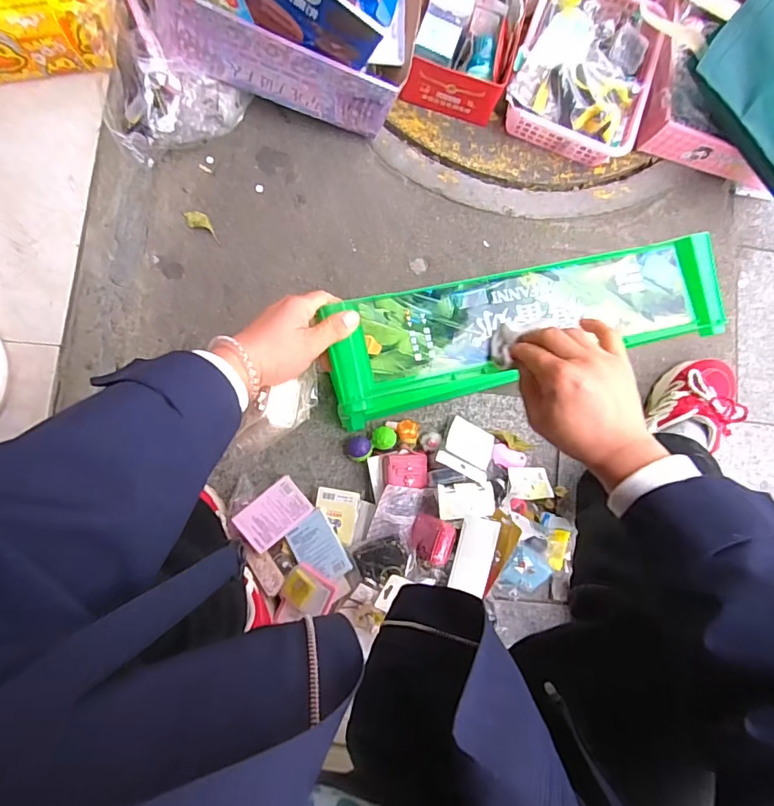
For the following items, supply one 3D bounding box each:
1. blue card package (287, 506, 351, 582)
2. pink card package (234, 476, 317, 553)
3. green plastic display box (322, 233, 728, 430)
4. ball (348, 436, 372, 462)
[{"bbox_3d":[-0.092,0.195,0.649,0.059,0.011,0.089,-36,75,3],"label":"blue card package"},{"bbox_3d":[-0.150,0.148,0.648,0.091,0.007,0.060,-39,87,-9],"label":"pink card package"},{"bbox_3d":[0.134,-0.079,0.462,0.380,0.019,0.107,-15,83,-6],"label":"green plastic display box"},{"bbox_3d":[-0.039,0.065,0.698,0.033,0.030,0.037,8,81,-4],"label":"ball"}]

